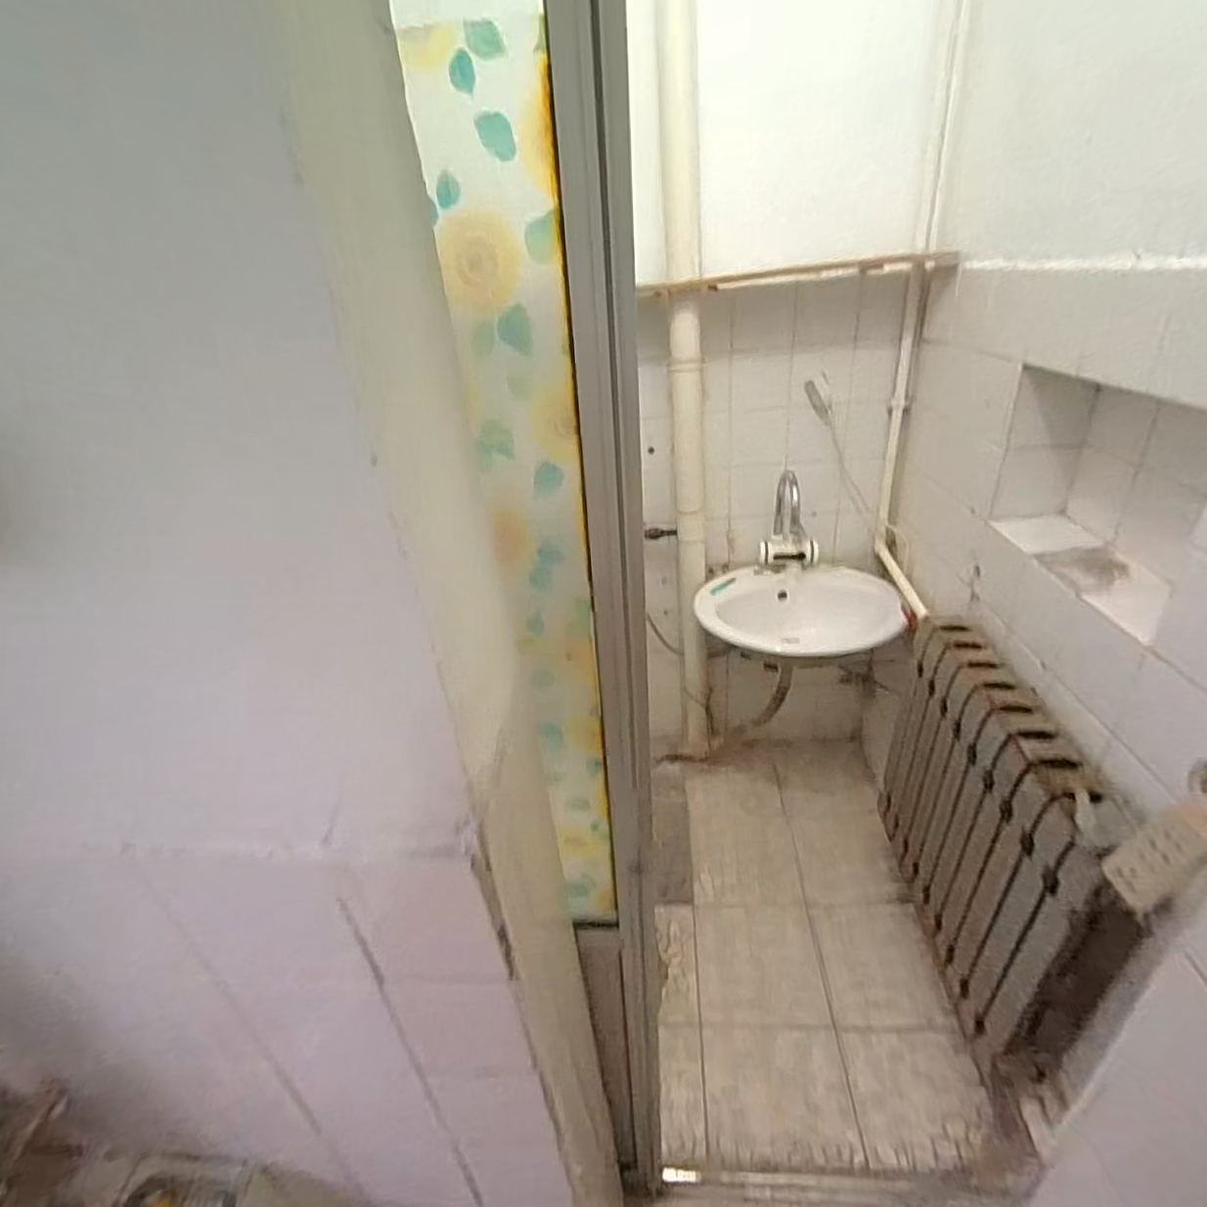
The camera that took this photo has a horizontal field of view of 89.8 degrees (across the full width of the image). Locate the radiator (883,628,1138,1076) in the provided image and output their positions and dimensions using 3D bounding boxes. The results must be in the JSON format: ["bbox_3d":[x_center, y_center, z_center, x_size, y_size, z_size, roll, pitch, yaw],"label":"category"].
[{"bbox_3d":[0.721,0.438,1.159,0.112,0.600,0.652,-2,30,6],"label":"radiator"}]

